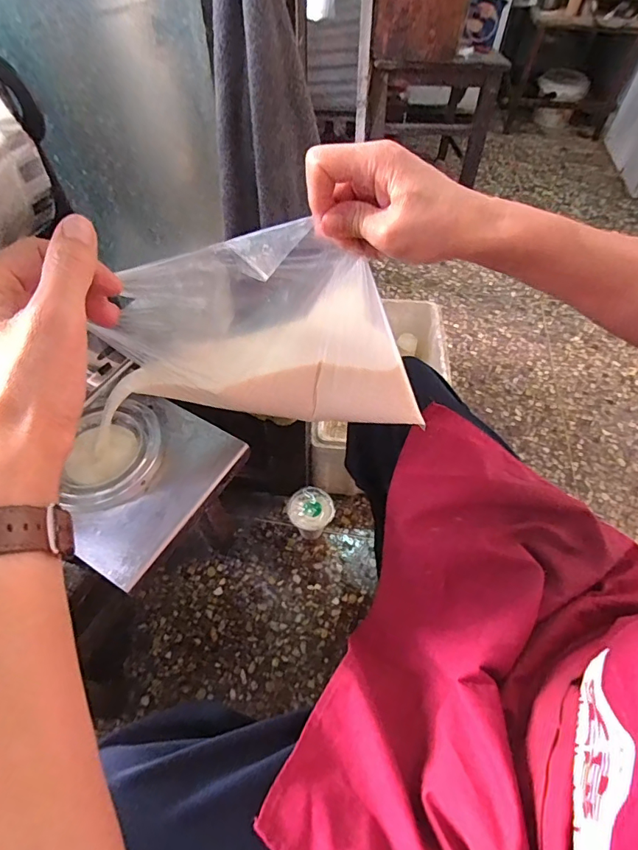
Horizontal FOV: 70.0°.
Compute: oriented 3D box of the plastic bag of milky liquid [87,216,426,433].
[{"bbox_3d":[-0.050,-0.080,0.392,0.270,0.175,0.084,-2,55,-2],"label":"plastic bag of milky liquid"}]

